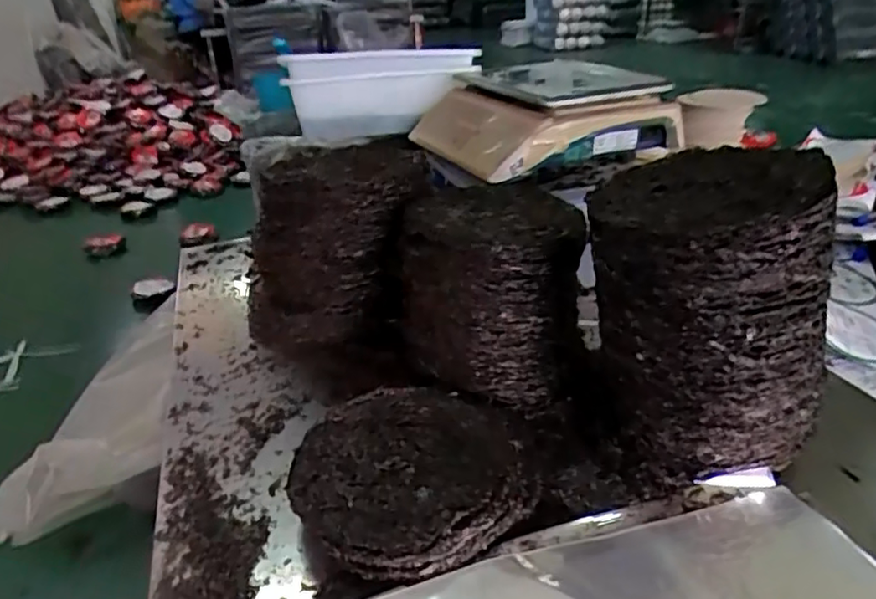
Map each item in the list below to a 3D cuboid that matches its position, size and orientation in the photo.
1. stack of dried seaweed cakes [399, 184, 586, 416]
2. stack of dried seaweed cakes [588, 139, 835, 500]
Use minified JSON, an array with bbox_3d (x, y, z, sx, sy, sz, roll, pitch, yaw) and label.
[{"bbox_3d":[0.062,-0.012,0.745,0.194,0.184,0.183,5,29,14],"label":"stack of dried seaweed cakes"},{"bbox_3d":[0.253,0.021,0.617,0.212,0.294,0.204,4,29,11],"label":"stack of dried seaweed cakes"}]

